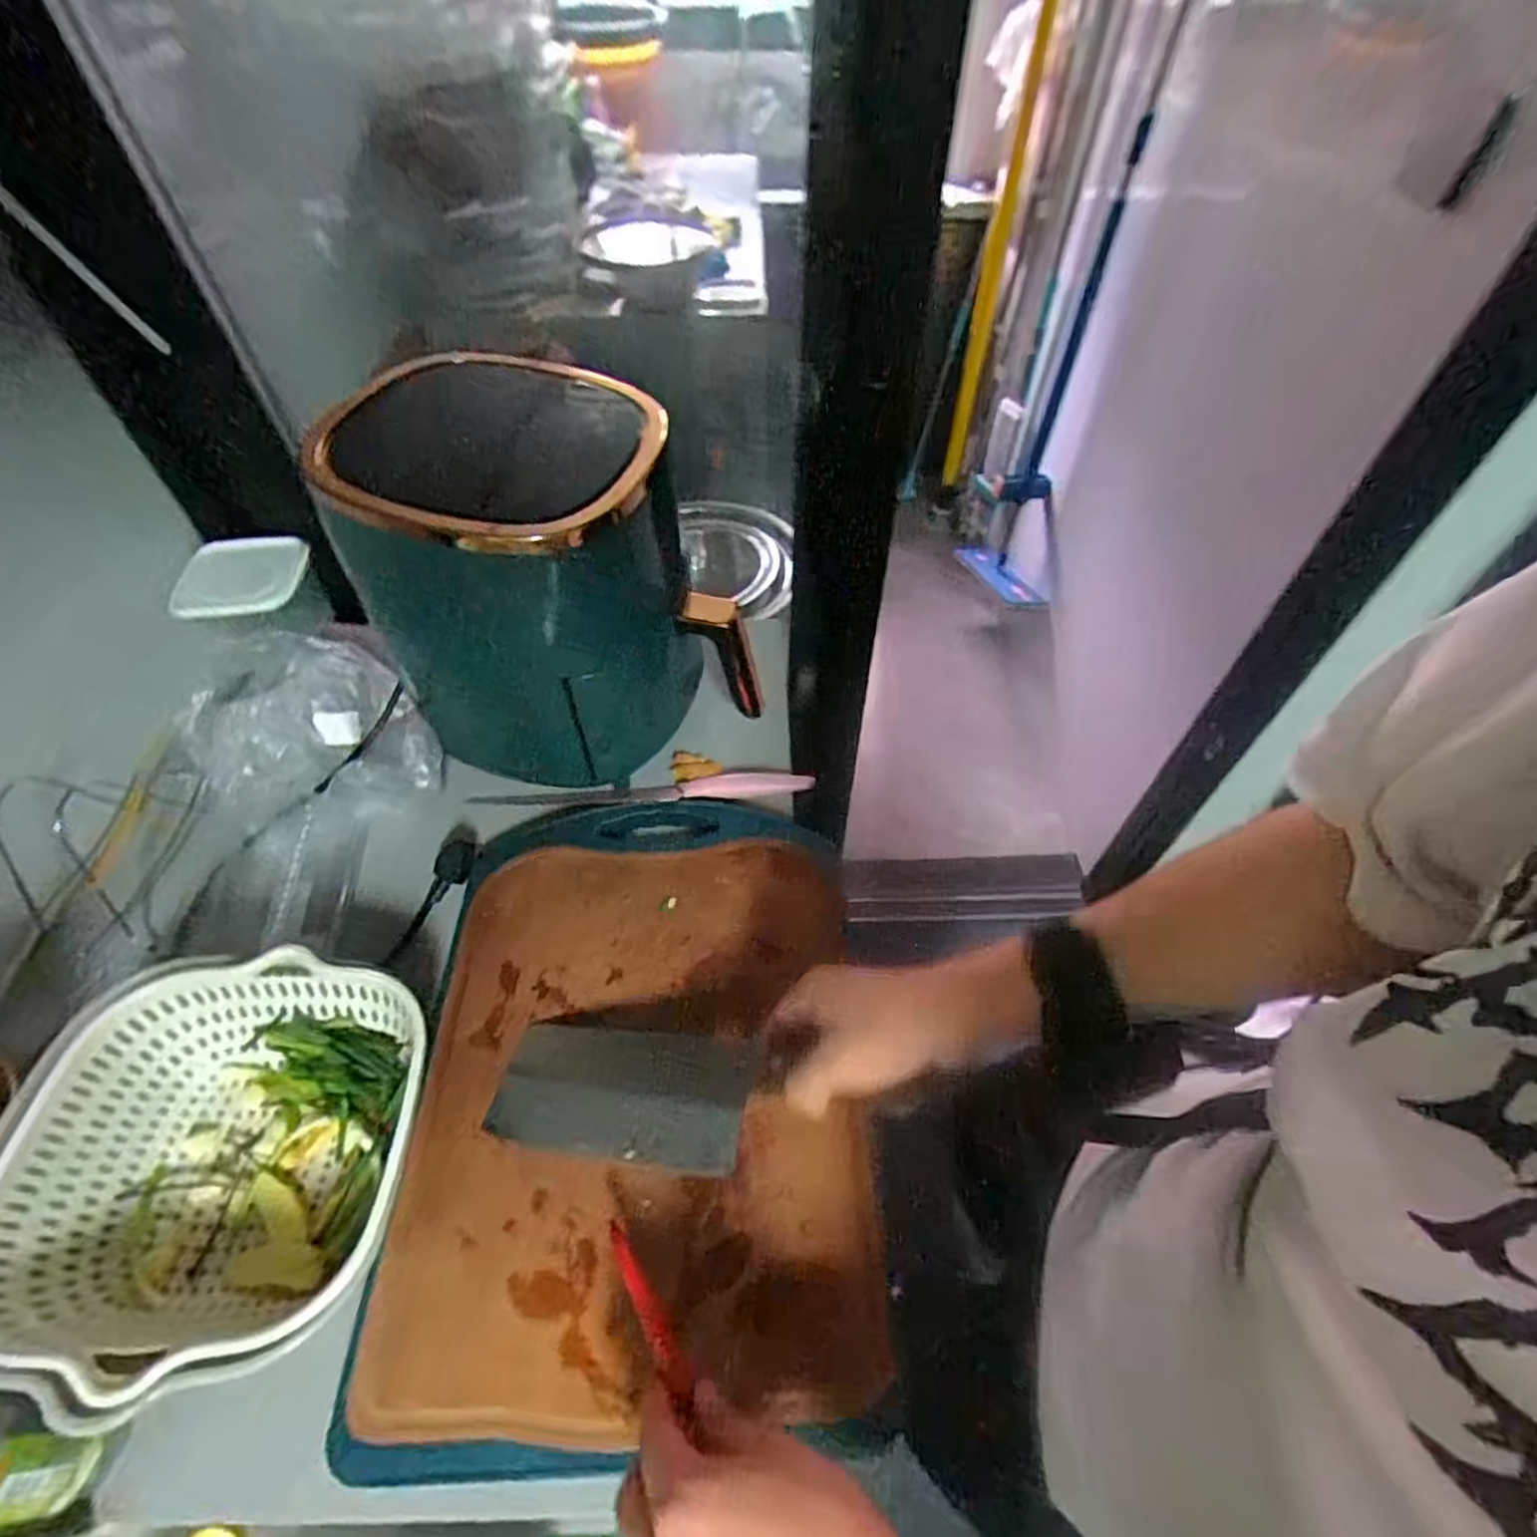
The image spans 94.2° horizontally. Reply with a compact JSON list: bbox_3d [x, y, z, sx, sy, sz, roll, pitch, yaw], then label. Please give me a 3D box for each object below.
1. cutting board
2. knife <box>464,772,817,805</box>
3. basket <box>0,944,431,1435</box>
[{"bbox_3d":[-0.084,0.190,0.493,0.293,0.024,0.409,-1,51,-1],"label":"cutting board"},{"bbox_3d":[-0.111,0.021,0.644,0.302,0.017,0.031,-4,51,-4],"label":"knife"},{"bbox_3d":[-0.323,0.221,0.410,0.166,0.086,0.214,-1,51,-1],"label":"basket"}]

